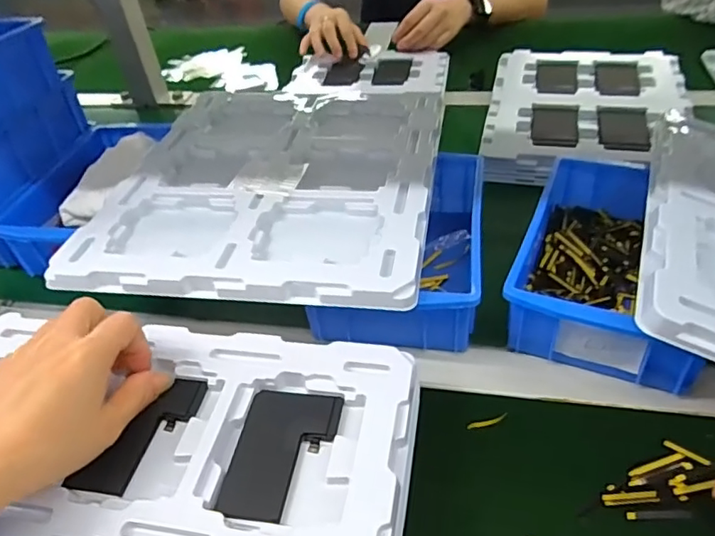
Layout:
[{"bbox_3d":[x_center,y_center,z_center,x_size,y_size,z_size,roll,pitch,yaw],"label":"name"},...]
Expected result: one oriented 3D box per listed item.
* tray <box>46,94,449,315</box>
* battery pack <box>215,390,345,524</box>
[{"bbox_3d":[-0.070,-0.089,0.504,0.275,0.024,0.323,3,42,11],"label":"tray"},{"bbox_3d":[-0.044,0.108,0.320,0.057,0.005,0.082,3,42,11],"label":"battery pack"}]

